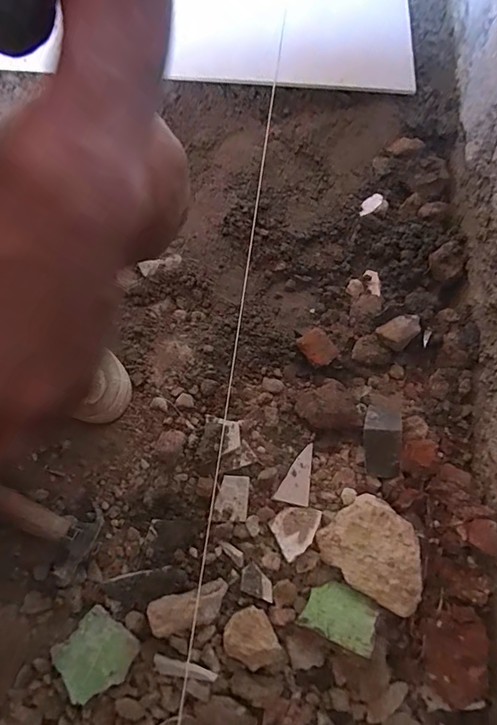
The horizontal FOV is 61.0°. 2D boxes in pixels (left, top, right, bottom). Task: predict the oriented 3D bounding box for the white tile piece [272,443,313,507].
[{"bbox_3d":[0.069,0.151,0.564,0.041,0.007,0.086,24,59,8],"label":"white tile piece"}]

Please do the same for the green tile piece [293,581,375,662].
[{"bbox_3d":[0.106,0.290,0.486,0.079,0.004,0.067,12,31,27],"label":"green tile piece"}]

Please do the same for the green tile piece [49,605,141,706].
[{"bbox_3d":[-0.177,0.338,0.489,0.076,0.024,0.085,43,76,14],"label":"green tile piece"}]

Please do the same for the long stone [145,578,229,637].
[{"bbox_3d":[-0.071,0.289,0.495,0.094,0.033,0.038,-15,71,-6],"label":"long stone"}]

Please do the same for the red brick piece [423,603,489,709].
[{"bbox_3d":[0.228,0.331,0.487,0.069,0.059,0.099,18,71,6],"label":"red brick piece"}]

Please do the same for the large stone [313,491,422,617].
[{"bbox_3d":[0.156,0.229,0.508,0.122,0.042,0.097,41,75,13],"label":"large stone"}]

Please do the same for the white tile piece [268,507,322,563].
[{"bbox_3d":[0.063,0.210,0.537,0.063,0.006,0.054,-28,73,-10],"label":"white tile piece"}]

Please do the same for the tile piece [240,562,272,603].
[{"bbox_3d":[0.010,0.273,0.516,0.047,0.006,0.030,42,75,13],"label":"tile piece"}]

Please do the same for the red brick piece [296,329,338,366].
[{"bbox_3d":[0.101,-0.020,0.620,0.041,0.027,0.054,-39,75,-13],"label":"red brick piece"}]

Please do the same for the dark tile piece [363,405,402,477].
[{"bbox_3d":[0.184,0.110,0.584,0.056,0.069,0.086,14,98,20],"label":"dark tile piece"}]

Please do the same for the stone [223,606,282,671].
[{"bbox_3d":[0.002,0.315,0.479,0.053,0.024,0.056,-31,73,-10],"label":"stone"}]

